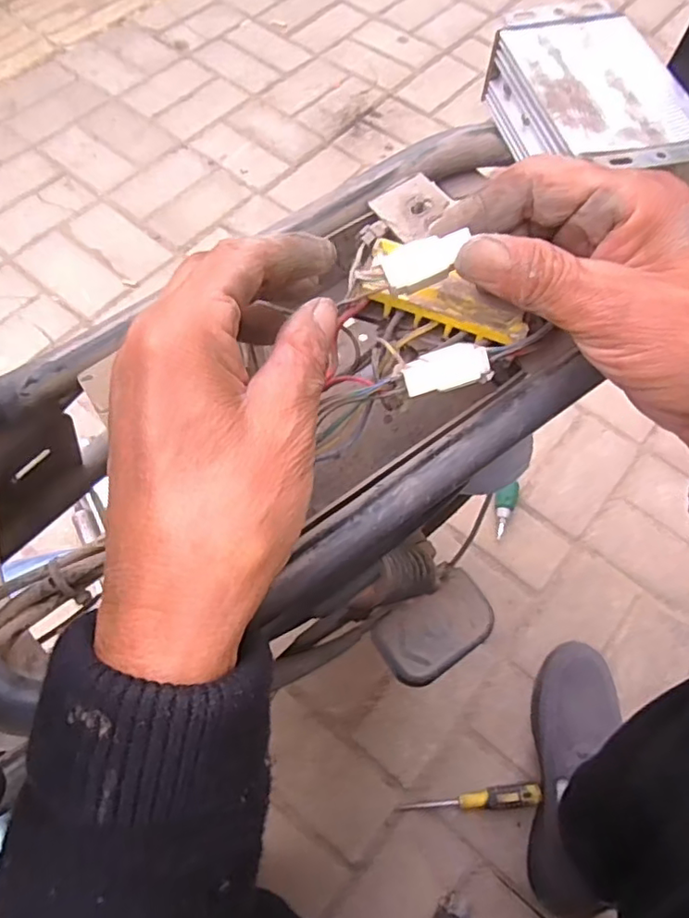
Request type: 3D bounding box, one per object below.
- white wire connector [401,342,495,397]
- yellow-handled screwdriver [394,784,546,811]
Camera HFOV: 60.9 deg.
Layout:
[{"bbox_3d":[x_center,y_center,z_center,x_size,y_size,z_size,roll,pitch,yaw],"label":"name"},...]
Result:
[{"bbox_3d":[0.041,-0.037,0.236,0.035,0.010,0.016,-11,65,-7],"label":"white wire connector"},{"bbox_3d":[0.146,0.399,0.681,0.161,0.022,0.022,-11,65,7],"label":"yellow-handled screwdriver"}]

